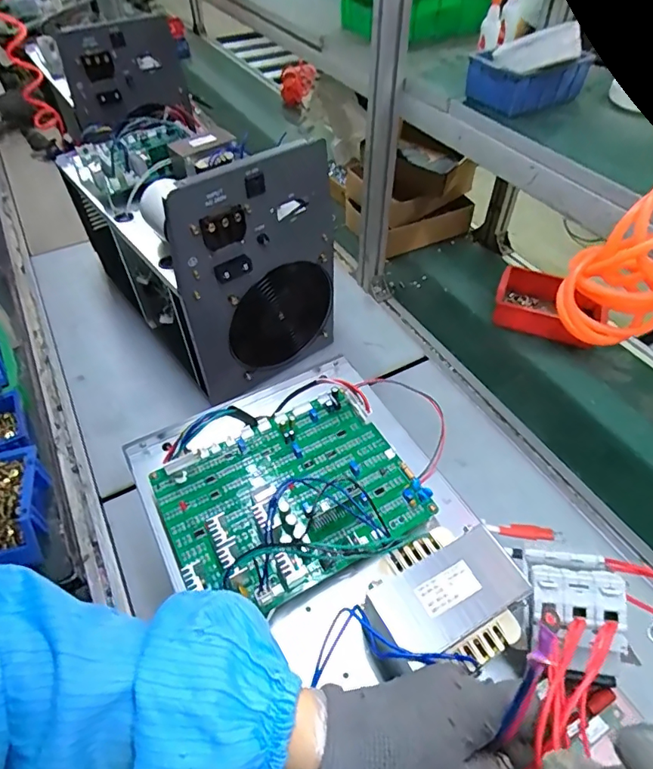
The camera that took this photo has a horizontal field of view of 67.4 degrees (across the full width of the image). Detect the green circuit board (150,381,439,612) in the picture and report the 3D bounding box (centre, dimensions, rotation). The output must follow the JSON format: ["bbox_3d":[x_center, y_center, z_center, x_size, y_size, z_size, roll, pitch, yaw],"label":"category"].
[{"bbox_3d":[-0.032,0.093,0.430,0.206,0.030,0.159,-24,53,-19],"label":"green circuit board"}]

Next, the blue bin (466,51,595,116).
[{"bbox_3d":[0.272,-0.418,0.672,0.127,0.055,0.099,-25,54,-20],"label":"blue bin"}]

